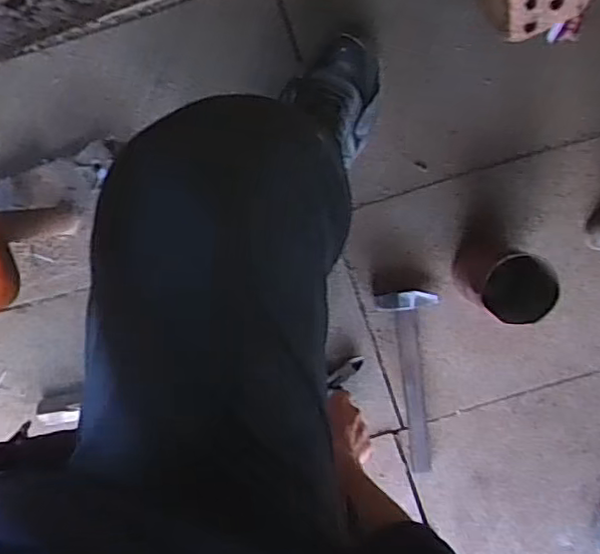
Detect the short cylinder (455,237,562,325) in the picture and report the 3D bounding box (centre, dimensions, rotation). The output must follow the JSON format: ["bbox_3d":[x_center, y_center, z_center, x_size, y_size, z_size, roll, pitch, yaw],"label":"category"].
[{"bbox_3d":[0.245,0.003,0.762,0.075,0.162,0.080,16,97,-3],"label":"short cylinder"}]

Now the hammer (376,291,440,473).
[{"bbox_3d":[0.156,0.144,0.849,0.069,0.032,0.257,-9,98,0],"label":"hammer"}]

